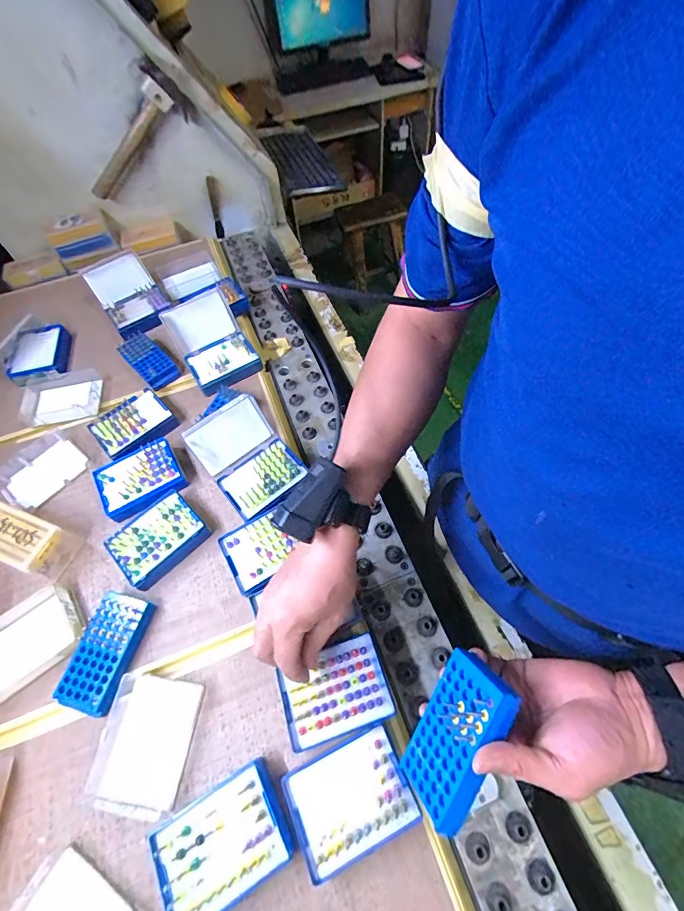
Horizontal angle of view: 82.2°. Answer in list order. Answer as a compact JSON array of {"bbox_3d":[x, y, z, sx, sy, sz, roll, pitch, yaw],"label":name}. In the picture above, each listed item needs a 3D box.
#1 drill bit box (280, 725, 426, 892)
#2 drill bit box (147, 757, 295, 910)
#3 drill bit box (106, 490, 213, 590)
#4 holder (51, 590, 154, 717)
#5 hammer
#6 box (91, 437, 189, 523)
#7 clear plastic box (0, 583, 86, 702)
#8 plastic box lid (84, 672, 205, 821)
[{"bbox_3d":[0.007,0.313,0.361,0.106,0.028,0.078,-23,60,-9],"label":"drill bit box"},{"bbox_3d":[-0.104,0.339,0.344,0.105,0.029,0.077,-28,61,-12],"label":"drill bit box"},{"bbox_3d":[-0.231,0.103,0.493,0.103,0.027,0.082,-41,65,-19],"label":"drill bit box"},{"bbox_3d":[-0.259,0.216,0.433,0.055,0.033,0.112,12,61,11],"label":"holder"},{"bbox_3d":[-0.393,-0.589,0.743,0.262,0.103,0.052,-36,58,22],"label":"hammer"},{"bbox_3d":[-0.276,0.030,0.534,0.109,0.034,0.088,-28,61,-12],"label":"box"},{"bbox_3d":[-0.362,0.215,0.448,0.117,0.027,0.084,-37,64,-17],"label":"clear plastic box"},{"bbox_3d":[-0.199,0.289,0.398,0.092,0.014,0.110,5,60,7],"label":"plastic box lid"}]

